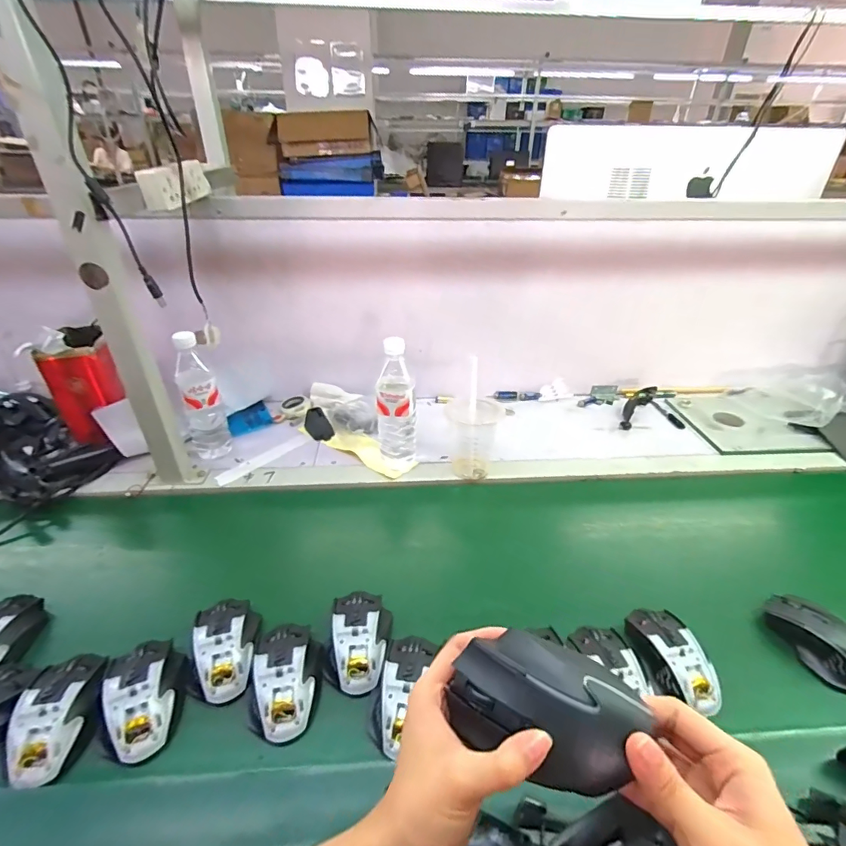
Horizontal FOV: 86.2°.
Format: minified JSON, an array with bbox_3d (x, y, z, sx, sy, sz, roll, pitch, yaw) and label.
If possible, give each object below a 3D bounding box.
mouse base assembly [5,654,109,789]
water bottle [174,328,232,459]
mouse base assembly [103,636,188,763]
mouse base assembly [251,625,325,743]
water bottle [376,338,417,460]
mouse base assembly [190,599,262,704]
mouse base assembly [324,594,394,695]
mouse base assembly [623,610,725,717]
[{"bbox_3d":[-0.362,0.288,0.453,0.081,0.034,0.114,-12,35,-18],"label":"mouse base assembly"},{"bbox_3d":[-0.389,-0.035,0.783,0.073,0.224,0.071,-18,38,-26],"label":"water bottle"},{"bbox_3d":[-0.285,0.277,0.466,0.070,0.035,0.113,-15,36,-22],"label":"mouse base assembly"},{"bbox_3d":[-0.146,0.270,0.481,0.064,0.033,0.107,1,33,0],"label":"mouse base assembly"},{"bbox_3d":[-0.044,-0.026,0.754,0.064,0.217,0.064,0,33,-1],"label":"water bottle"},{"bbox_3d":[-0.223,0.248,0.513,0.067,0.032,0.114,-6,34,-10],"label":"mouse base assembly"},{"bbox_3d":[-0.074,0.246,0.519,0.070,0.034,0.107,4,33,5],"label":"mouse base assembly"},{"bbox_3d":[0.275,0.256,0.499,0.065,0.031,0.107,-4,34,-7],"label":"mouse base assembly"}]

